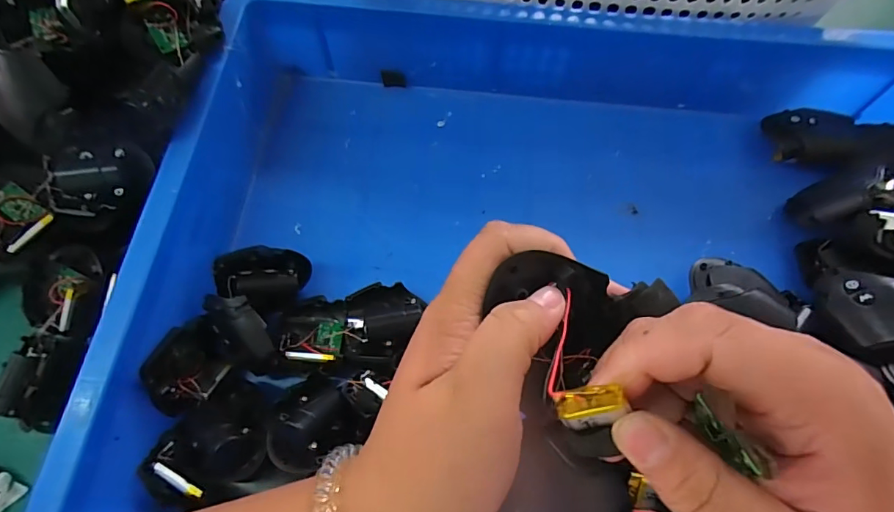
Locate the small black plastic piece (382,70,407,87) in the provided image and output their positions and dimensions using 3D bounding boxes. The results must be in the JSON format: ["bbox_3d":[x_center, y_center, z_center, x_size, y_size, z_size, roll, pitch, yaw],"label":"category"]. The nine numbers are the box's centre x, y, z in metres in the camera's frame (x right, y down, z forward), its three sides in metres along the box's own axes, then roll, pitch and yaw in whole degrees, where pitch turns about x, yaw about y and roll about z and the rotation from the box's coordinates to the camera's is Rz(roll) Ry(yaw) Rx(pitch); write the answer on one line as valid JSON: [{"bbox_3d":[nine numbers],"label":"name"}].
[{"bbox_3d":[-0.045,-0.149,0.398,0.020,0.017,0.004,7,67,3],"label":"small black plastic piece"}]

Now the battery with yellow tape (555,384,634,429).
[{"bbox_3d":[0.042,0.044,0.136,0.019,0.014,0.007,-14,33,16],"label":"battery with yellow tape"}]

